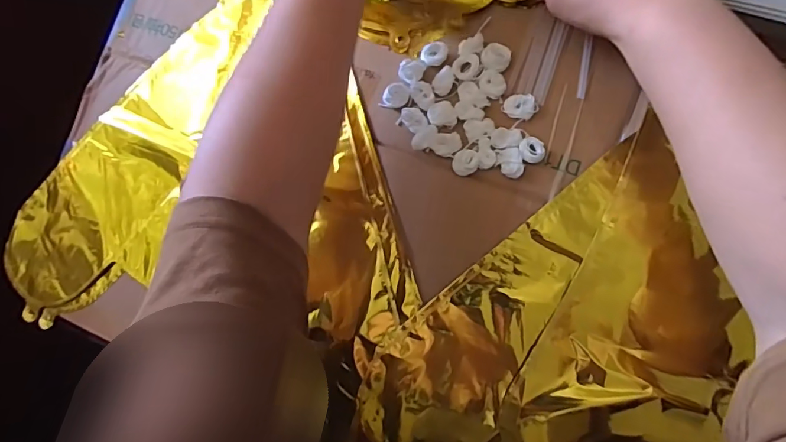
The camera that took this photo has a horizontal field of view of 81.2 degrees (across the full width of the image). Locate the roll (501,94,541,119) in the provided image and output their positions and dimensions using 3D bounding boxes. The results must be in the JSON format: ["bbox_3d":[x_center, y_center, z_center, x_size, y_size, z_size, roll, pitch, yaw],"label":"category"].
[{"bbox_3d":[0.103,-0.093,0.369,0.027,0.007,0.019,17,88,10],"label":"roll"}]

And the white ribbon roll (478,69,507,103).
[{"bbox_3d":[0.081,-0.110,0.372,0.021,0.006,0.023,9,87,10],"label":"white ribbon roll"}]

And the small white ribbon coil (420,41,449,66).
[{"bbox_3d":[0.034,-0.138,0.377,0.021,0.008,0.017,8,86,10],"label":"small white ribbon coil"}]

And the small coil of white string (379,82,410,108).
[{"bbox_3d":[0.002,-0.105,0.383,0.023,0.007,0.020,14,87,10],"label":"small coil of white string"}]

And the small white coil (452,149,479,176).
[{"bbox_3d":[0.059,-0.047,0.373,0.020,0.006,0.021,-1,85,9],"label":"small white coil"}]

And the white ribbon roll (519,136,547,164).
[{"bbox_3d":[0.111,-0.056,0.366,0.019,0.007,0.022,-36,80,5],"label":"white ribbon roll"}]

